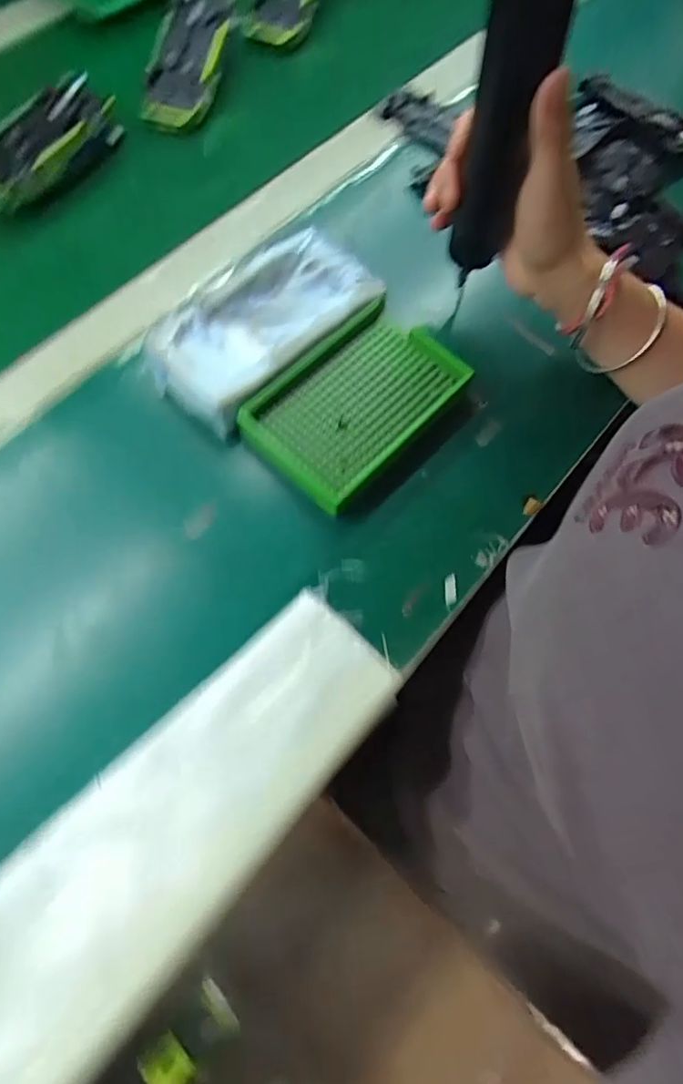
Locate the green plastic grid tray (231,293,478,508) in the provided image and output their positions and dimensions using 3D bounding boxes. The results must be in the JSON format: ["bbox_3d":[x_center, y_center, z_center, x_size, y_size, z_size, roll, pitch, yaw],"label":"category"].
[{"bbox_3d":[0.015,-0.098,0.385,0.091,0.027,0.152,41,73,13],"label":"green plastic grid tray"}]

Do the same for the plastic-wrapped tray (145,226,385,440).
[{"bbox_3d":[-0.054,-0.154,0.395,0.081,0.037,0.162,42,73,13],"label":"plastic-wrapped tray"}]

